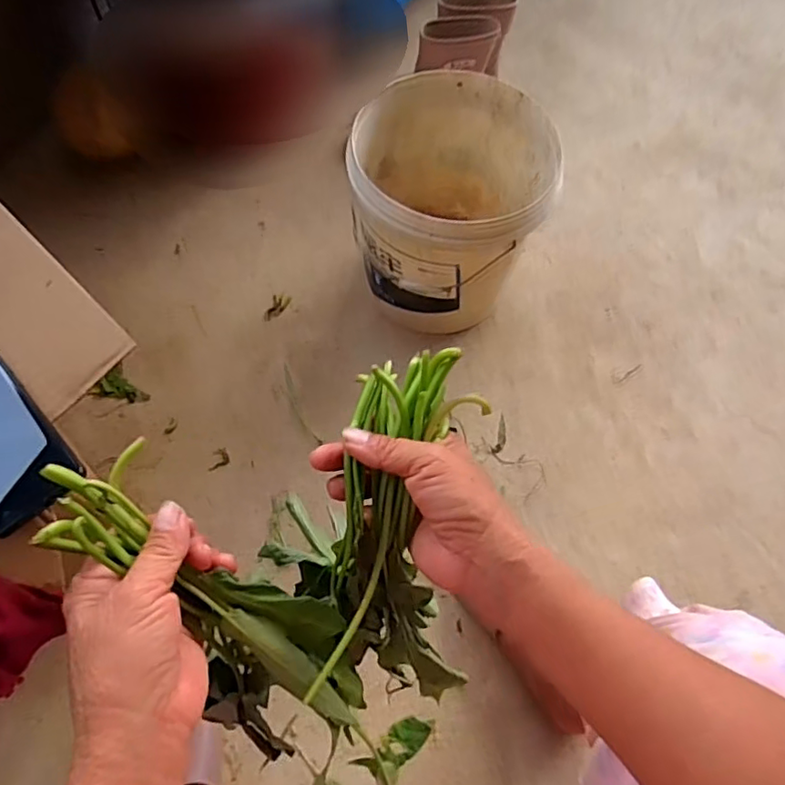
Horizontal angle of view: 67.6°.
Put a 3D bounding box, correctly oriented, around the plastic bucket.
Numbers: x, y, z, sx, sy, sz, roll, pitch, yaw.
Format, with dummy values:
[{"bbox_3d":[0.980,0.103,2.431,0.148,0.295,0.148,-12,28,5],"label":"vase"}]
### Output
[{"bbox_3d":[0.075,-0.242,0.820,0.246,0.267,0.255,1,66,-2],"label":"plastic bucket"}]

